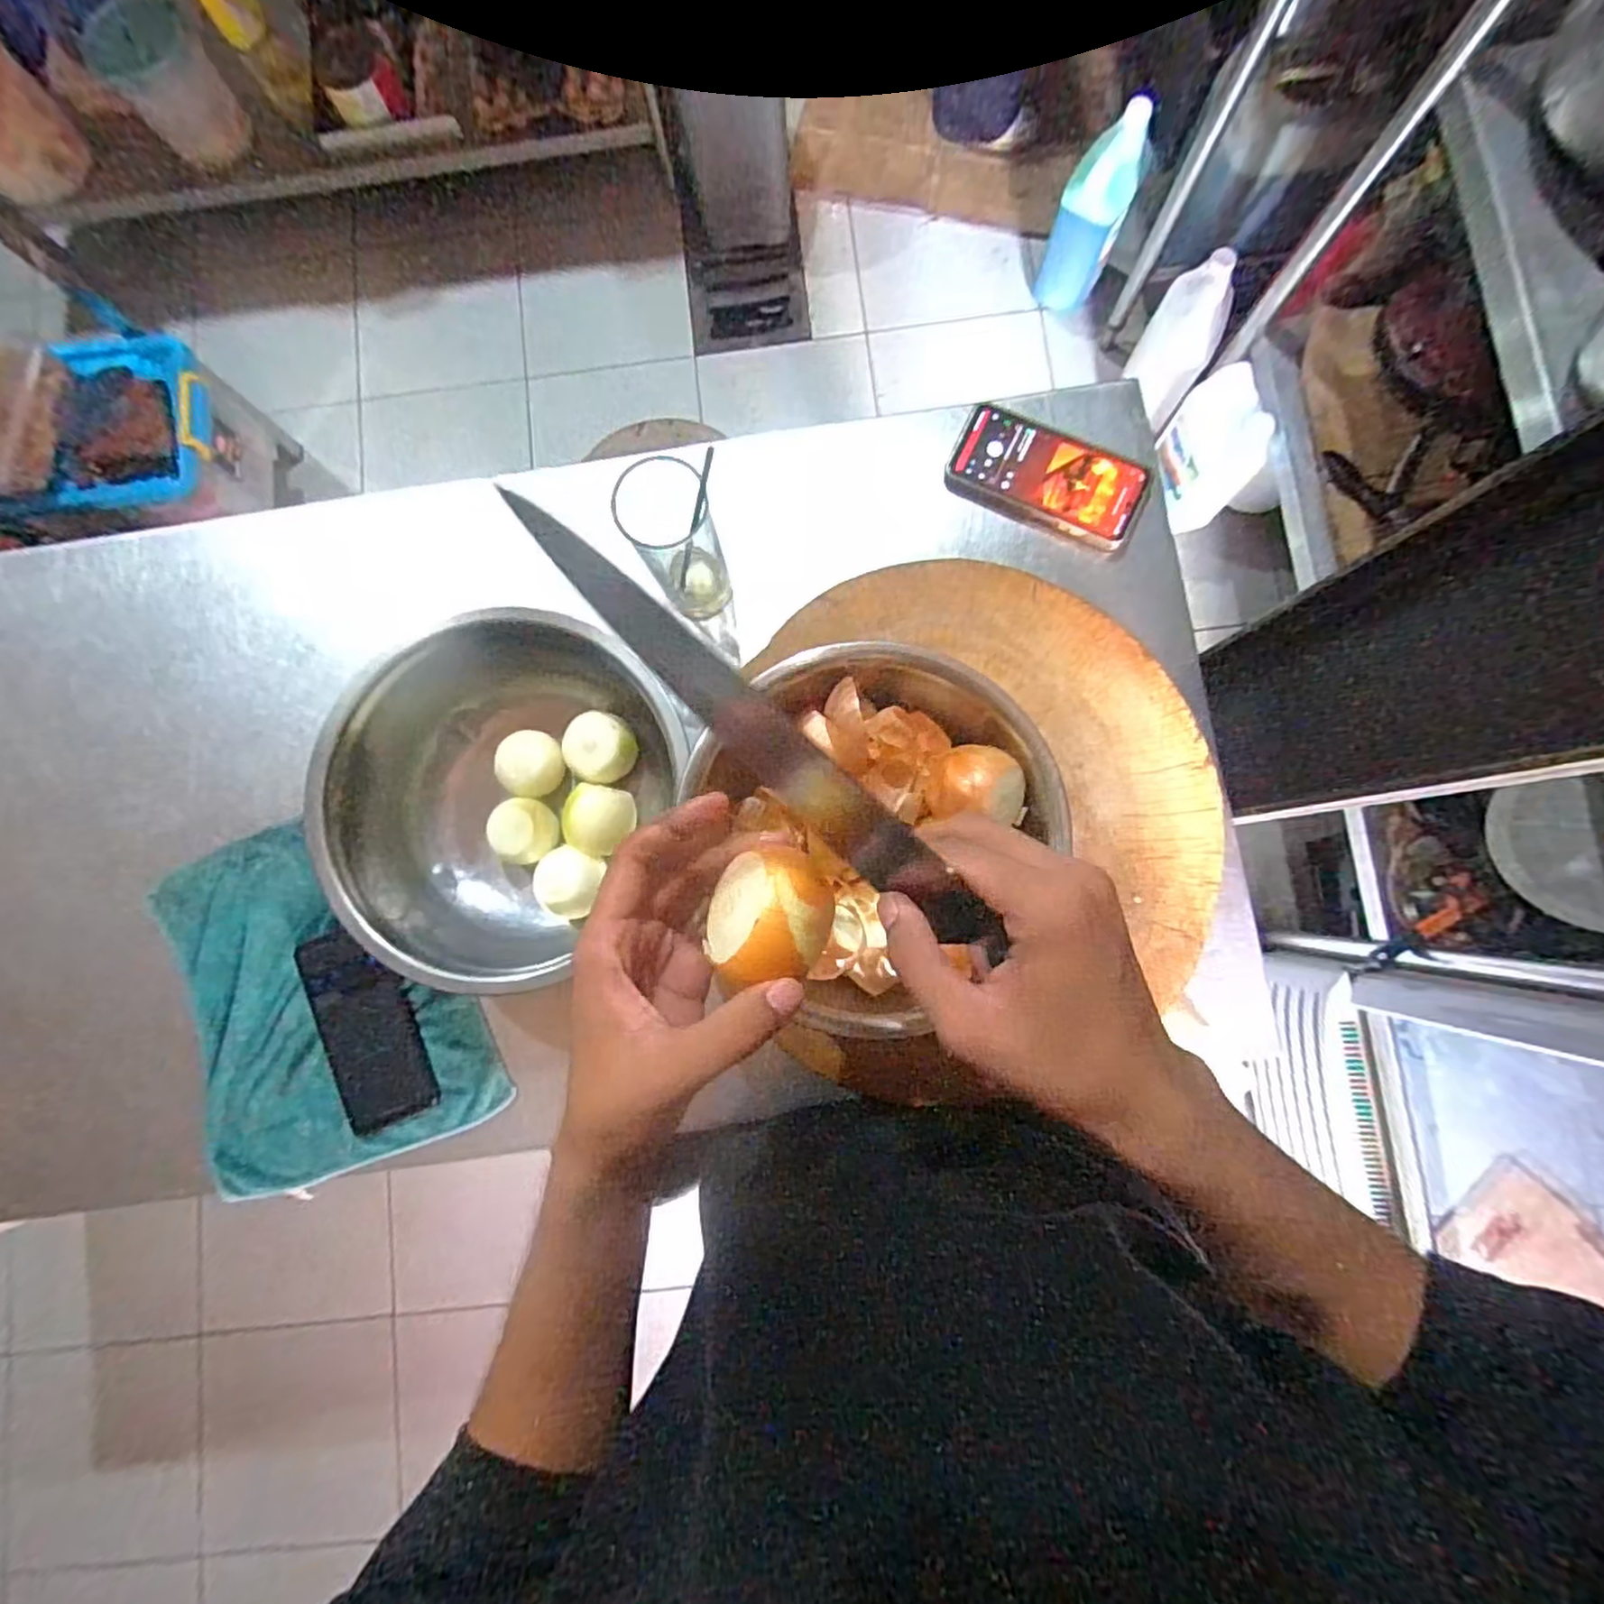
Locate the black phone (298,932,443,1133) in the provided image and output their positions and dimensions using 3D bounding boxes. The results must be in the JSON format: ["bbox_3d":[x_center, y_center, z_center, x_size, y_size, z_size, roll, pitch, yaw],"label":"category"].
[{"bbox_3d":[-0.368,0.189,0.587,0.077,0.011,0.167,-21,83,0],"label":"black phone"}]

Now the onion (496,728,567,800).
[{"bbox_3d":[-0.228,-0.031,0.595,0.052,0.048,0.054,0,83,2],"label":"onion"}]

